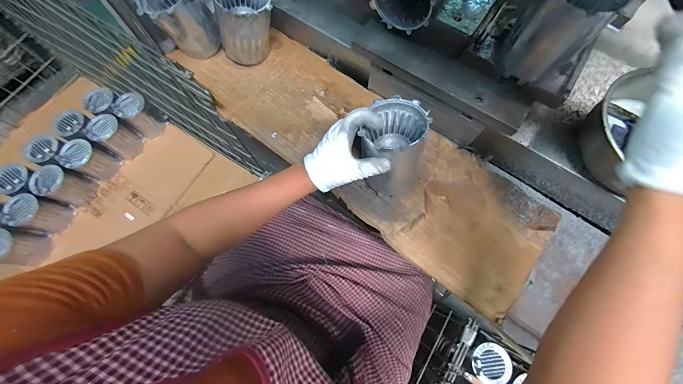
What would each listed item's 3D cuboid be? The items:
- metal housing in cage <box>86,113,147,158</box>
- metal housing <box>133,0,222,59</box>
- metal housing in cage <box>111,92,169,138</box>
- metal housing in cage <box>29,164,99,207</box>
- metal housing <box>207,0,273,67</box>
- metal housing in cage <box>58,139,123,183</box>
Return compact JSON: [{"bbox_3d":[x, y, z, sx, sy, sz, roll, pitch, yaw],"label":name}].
[{"bbox_3d":[-0.695,-0.169,0.897,0.095,0.119,0.092,30,75,8],"label":"metal housing in cage"},{"bbox_3d":[-0.287,-0.314,0.524,0.102,0.118,0.094,-21,75,-7],"label":"metal housing"},{"bbox_3d":[-0.631,-0.241,0.924,0.096,0.122,0.096,39,77,10],"label":"metal housing in cage"},{"bbox_3d":[-0.803,-0.015,0.849,0.094,0.135,0.090,20,74,5],"label":"metal housing in cage"},{"bbox_3d":[-0.169,-0.300,0.519,0.109,0.117,0.092,-32,76,-9],"label":"metal housing"},{"bbox_3d":[-0.747,-0.091,0.867,0.088,0.124,0.081,20,74,6],"label":"metal housing in cage"}]

